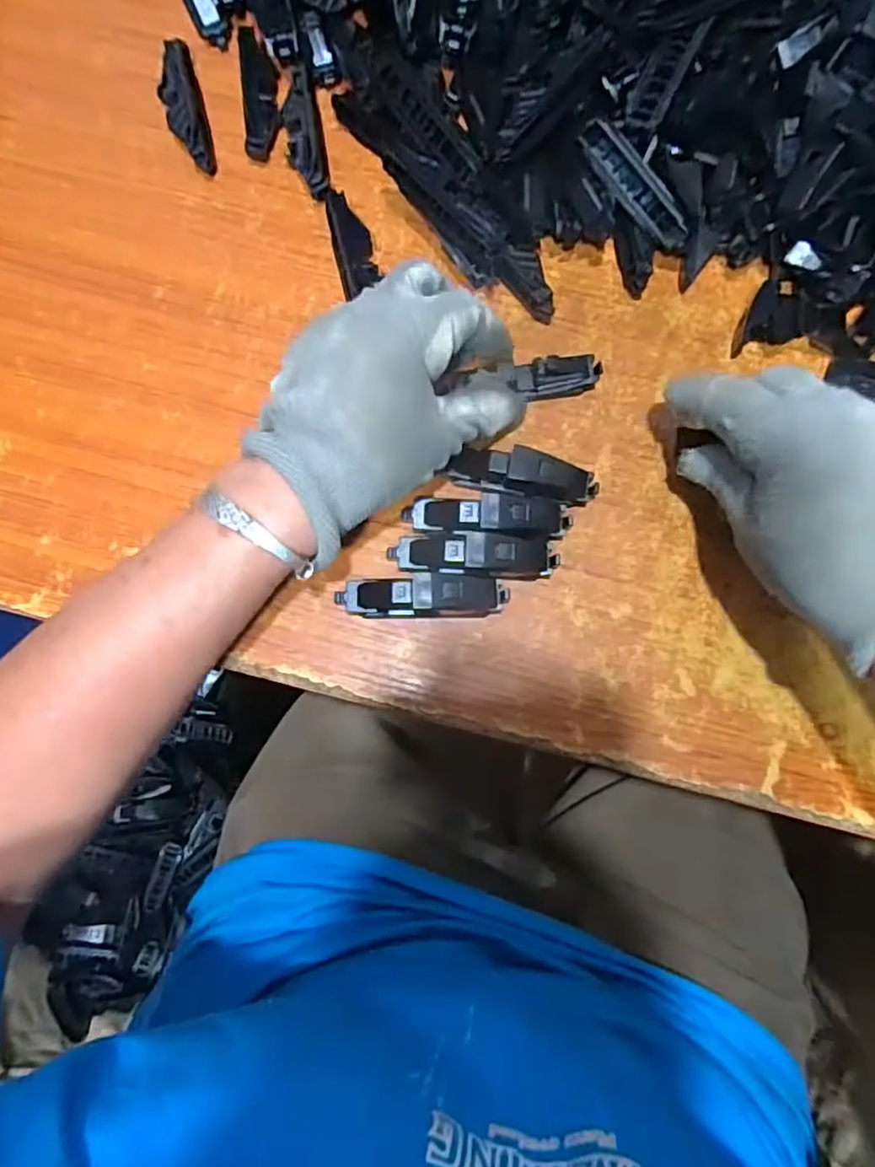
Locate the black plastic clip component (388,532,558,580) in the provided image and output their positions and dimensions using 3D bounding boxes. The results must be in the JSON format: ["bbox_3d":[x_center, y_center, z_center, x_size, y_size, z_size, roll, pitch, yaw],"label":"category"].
[{"bbox_3d":[0.019,-0.014,0.324,0.081,0.021,0.021,3,79,0],"label":"black plastic clip component"}]

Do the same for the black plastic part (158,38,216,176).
[{"bbox_3d":[-0.141,-0.266,0.369,0.021,0.020,0.074,-16,80,-3],"label":"black plastic part"}]

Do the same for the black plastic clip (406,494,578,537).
[{"bbox_3d":[0.025,-0.033,0.327,0.082,0.021,0.018,3,79,0],"label":"black plastic clip"}]

